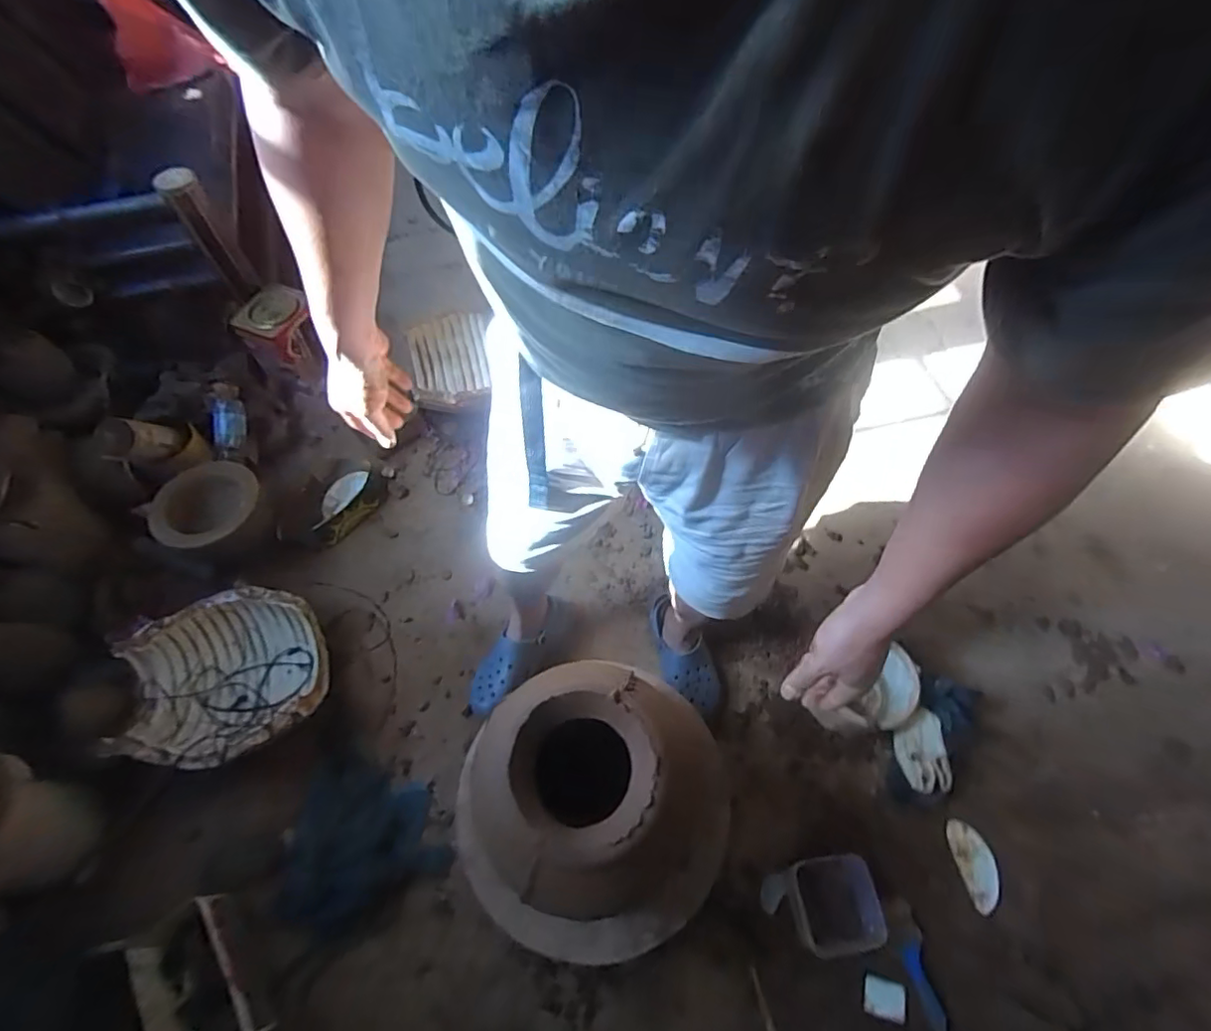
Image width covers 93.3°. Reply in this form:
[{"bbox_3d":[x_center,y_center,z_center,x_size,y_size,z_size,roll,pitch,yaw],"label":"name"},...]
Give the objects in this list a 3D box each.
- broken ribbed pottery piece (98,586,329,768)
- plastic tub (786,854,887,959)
[{"bbox_3d":[-0.767,0.340,1.156,0.372,0.168,0.328,-17,60,-9],"label":"broken ribbed pottery piece"},{"bbox_3d":[0.390,0.663,0.978,0.139,0.081,0.137,-6,61,-2],"label":"plastic tub"}]

